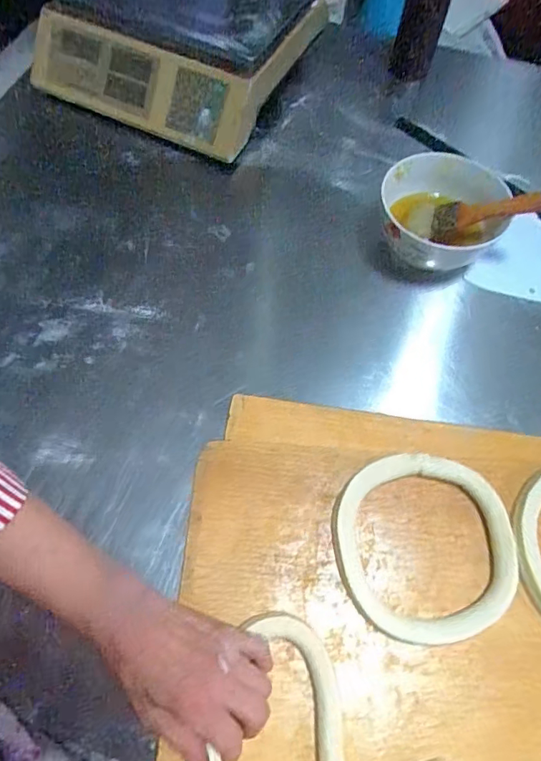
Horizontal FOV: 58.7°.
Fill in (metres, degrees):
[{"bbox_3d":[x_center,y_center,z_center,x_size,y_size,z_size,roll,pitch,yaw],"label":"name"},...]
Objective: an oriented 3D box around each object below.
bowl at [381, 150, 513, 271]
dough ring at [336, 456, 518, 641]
[{"bbox_3d":[0.220,-0.201,0.603,0.158,0.083,0.155,5,61,1],"label":"bowl"},{"bbox_3d":[0.136,0.143,0.428,0.152,0.024,0.155,1,61,-2],"label":"dough ring"}]

